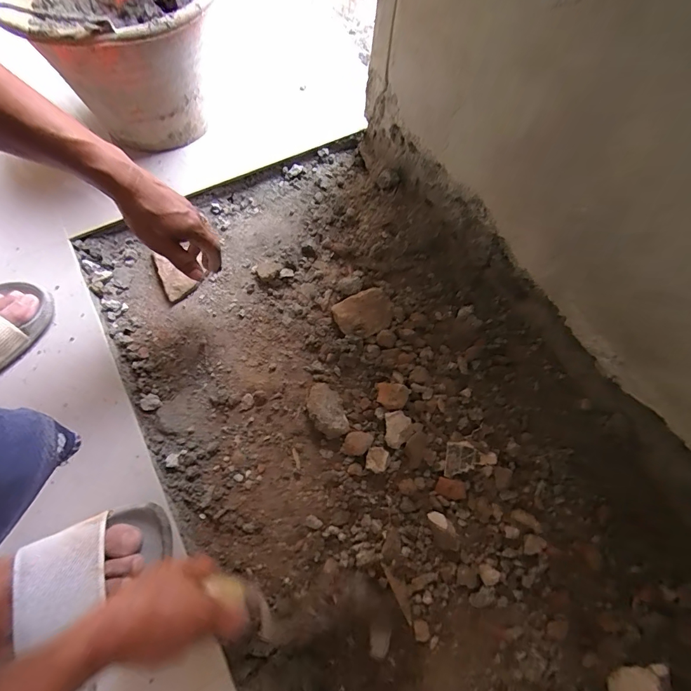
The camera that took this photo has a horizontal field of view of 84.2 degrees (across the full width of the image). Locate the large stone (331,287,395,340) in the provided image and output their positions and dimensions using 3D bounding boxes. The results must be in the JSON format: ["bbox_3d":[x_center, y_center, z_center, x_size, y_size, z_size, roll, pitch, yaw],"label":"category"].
[{"bbox_3d":[0.029,-0.046,0.566,0.086,0.032,0.066,-26,72,-12],"label":"large stone"}]

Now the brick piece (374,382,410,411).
[{"bbox_3d":[0.063,0.070,0.520,0.045,0.031,0.034,12,68,3],"label":"brick piece"}]

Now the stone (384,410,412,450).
[{"bbox_3d":[0.070,0.112,0.508,0.032,0.022,0.045,-1,68,-2],"label":"stone"}]

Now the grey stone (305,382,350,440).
[{"bbox_3d":[-0.026,0.088,0.512,0.044,0.033,0.073,-28,72,-12],"label":"grey stone"}]

